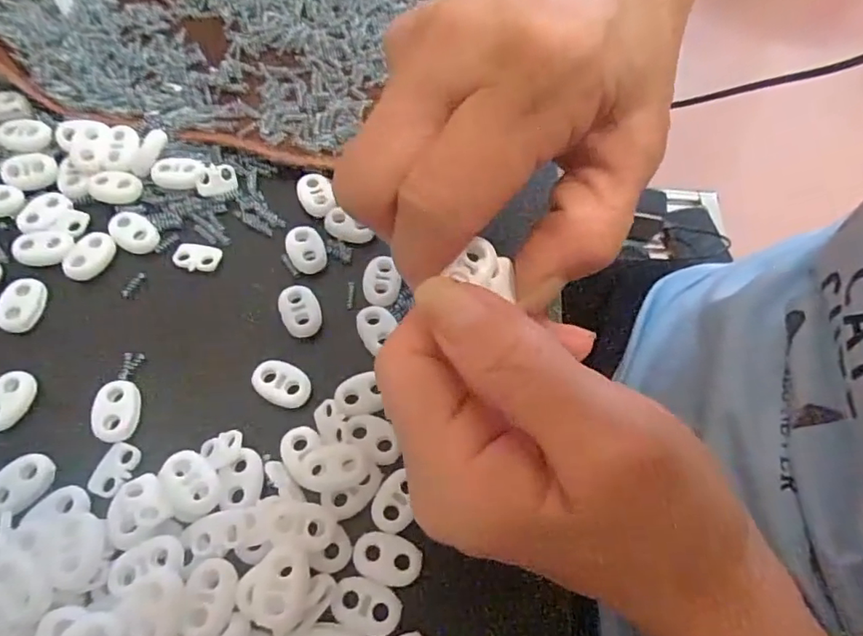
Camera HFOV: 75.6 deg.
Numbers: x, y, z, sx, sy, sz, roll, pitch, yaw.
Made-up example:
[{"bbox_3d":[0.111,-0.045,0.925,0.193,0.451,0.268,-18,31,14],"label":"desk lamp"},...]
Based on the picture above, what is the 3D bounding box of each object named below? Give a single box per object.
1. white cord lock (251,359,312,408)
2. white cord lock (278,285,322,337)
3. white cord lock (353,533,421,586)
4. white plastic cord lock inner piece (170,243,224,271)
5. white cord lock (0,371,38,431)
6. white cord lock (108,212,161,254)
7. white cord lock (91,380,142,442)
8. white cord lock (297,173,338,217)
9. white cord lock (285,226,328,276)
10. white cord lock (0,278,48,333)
[{"bbox_3d":[-0.056,0.023,0.207,0.022,0.004,0.015,22,64,8],"label":"white cord lock"},{"bbox_3d":[-0.053,-0.003,0.222,0.015,0.006,0.023,-22,66,-14],"label":"white cord lock"},{"bbox_3d":[-0.015,0.079,0.182,0.022,0.004,0.015,14,63,4],"label":"white cord lock"},{"bbox_3d":[-0.100,-0.026,0.235,0.020,0.004,0.013,11,63,3],"label":"white plastic cord lock inner piece"},{"bbox_3d":[-0.155,0.030,0.203,0.014,0.005,0.023,19,63,7],"label":"white cord lock"},{"bbox_3d":[-0.127,-0.037,0.237,0.023,0.004,0.015,35,66,14],"label":"white cord lock"},{"bbox_3d":[-0.115,0.033,0.202,0.015,0.004,0.022,-4,63,-5],"label":"white cord lock"},{"bbox_3d":[-0.052,-0.056,0.251,0.015,0.005,0.021,-13,64,-10],"label":"white cord lock"},{"bbox_3d":[-0.053,-0.029,0.236,0.015,0.004,0.022,-22,66,-14],"label":"white cord lock"},{"bbox_3d":[-0.162,-0.006,0.219,0.017,0.004,0.023,-5,63,-6],"label":"white cord lock"}]

